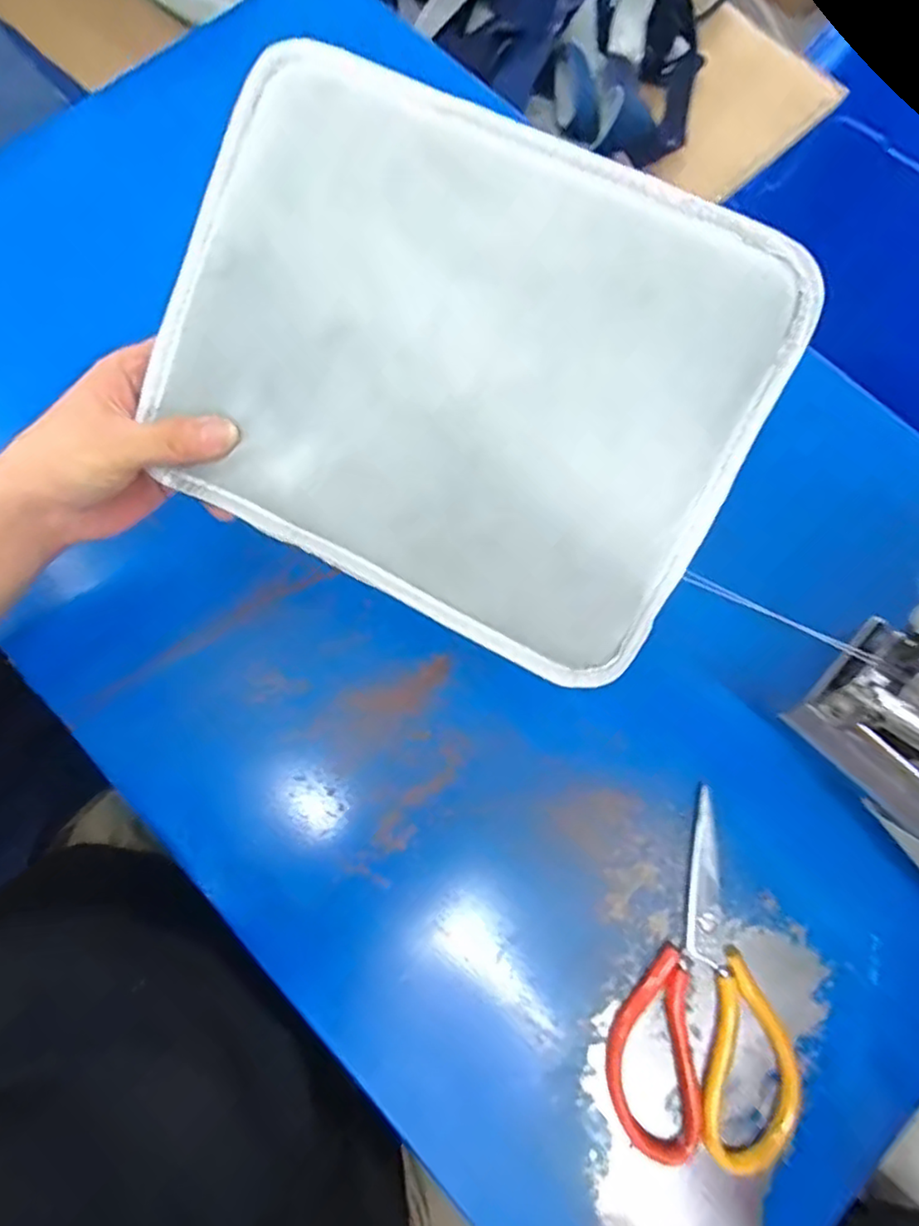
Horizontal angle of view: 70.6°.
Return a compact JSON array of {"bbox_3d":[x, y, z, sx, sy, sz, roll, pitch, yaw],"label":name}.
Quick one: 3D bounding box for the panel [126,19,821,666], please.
[{"bbox_3d":[-0.006,-0.119,0.320,0.291,0.011,0.221,26,100,4],"label":"panel"}]

